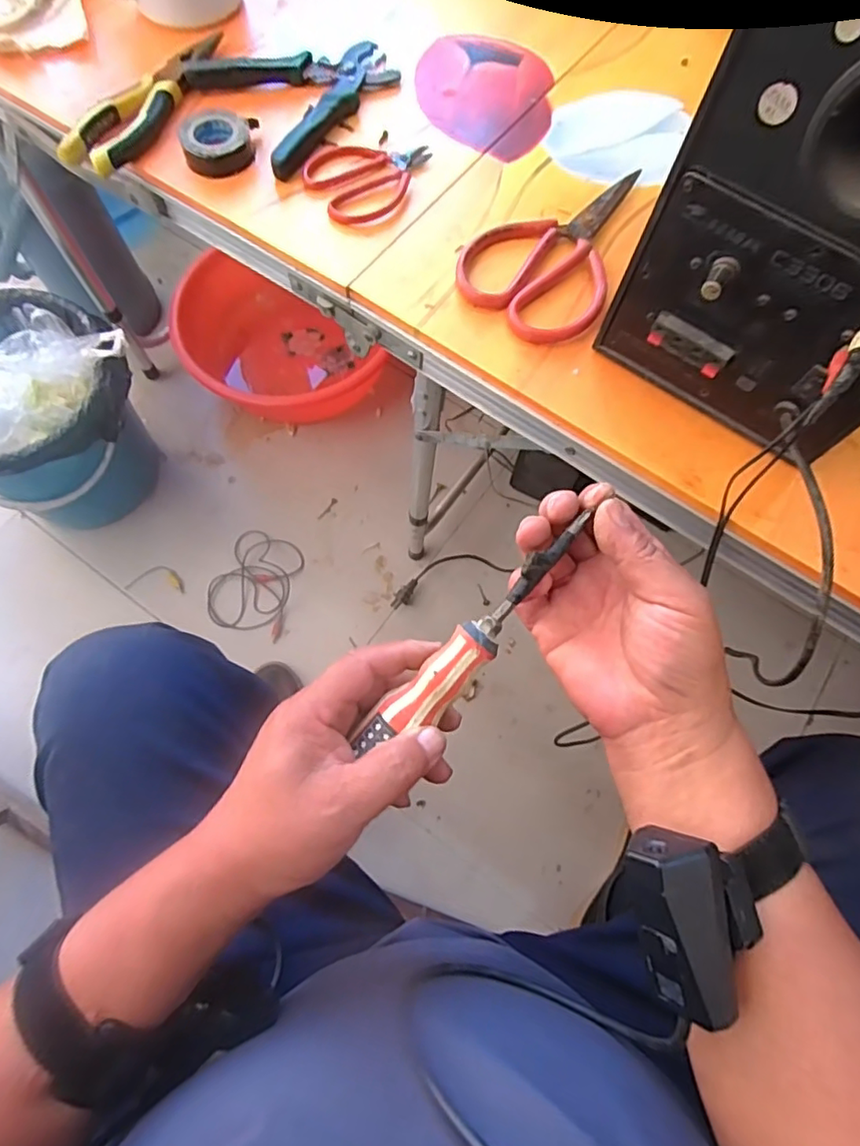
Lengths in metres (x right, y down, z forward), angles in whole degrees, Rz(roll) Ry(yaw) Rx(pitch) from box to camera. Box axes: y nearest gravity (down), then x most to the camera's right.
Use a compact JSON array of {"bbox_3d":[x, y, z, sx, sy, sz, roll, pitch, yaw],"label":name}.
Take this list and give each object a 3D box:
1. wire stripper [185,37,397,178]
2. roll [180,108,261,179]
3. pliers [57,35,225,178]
[{"bbox_3d":[-0.102,-0.408,0.480,0.152,0.016,0.138,-36,76,-13],"label":"wire stripper"},{"bbox_3d":[-0.164,-0.337,0.447,0.051,0.019,0.066,3,70,-1],"label":"roll"},{"bbox_3d":[-0.224,-0.383,0.463,0.040,0.020,0.172,30,72,8],"label":"pliers"}]

